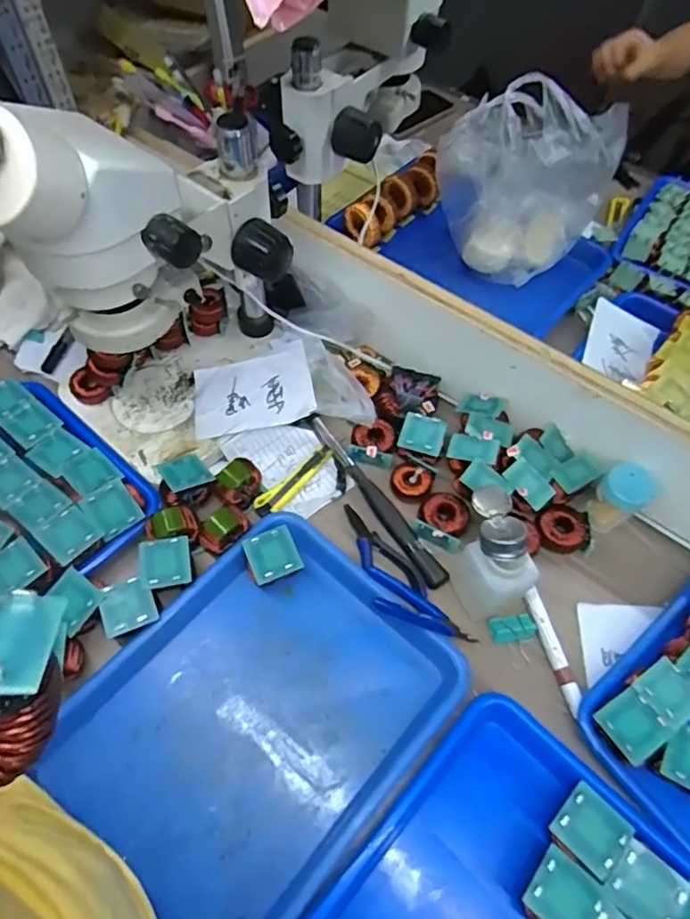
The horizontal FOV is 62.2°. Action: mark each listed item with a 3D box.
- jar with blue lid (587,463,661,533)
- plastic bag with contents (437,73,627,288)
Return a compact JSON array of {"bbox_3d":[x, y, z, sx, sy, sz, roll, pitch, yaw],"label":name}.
[{"bbox_3d":[0.277,0.045,0.590,0.044,0.085,0.048,-34,65,-20],"label":"jar with blue lid"},{"bbox_3d":[0.229,-0.363,0.735,0.179,0.184,0.185,-33,65,-20],"label":"plastic bag with contents"}]

